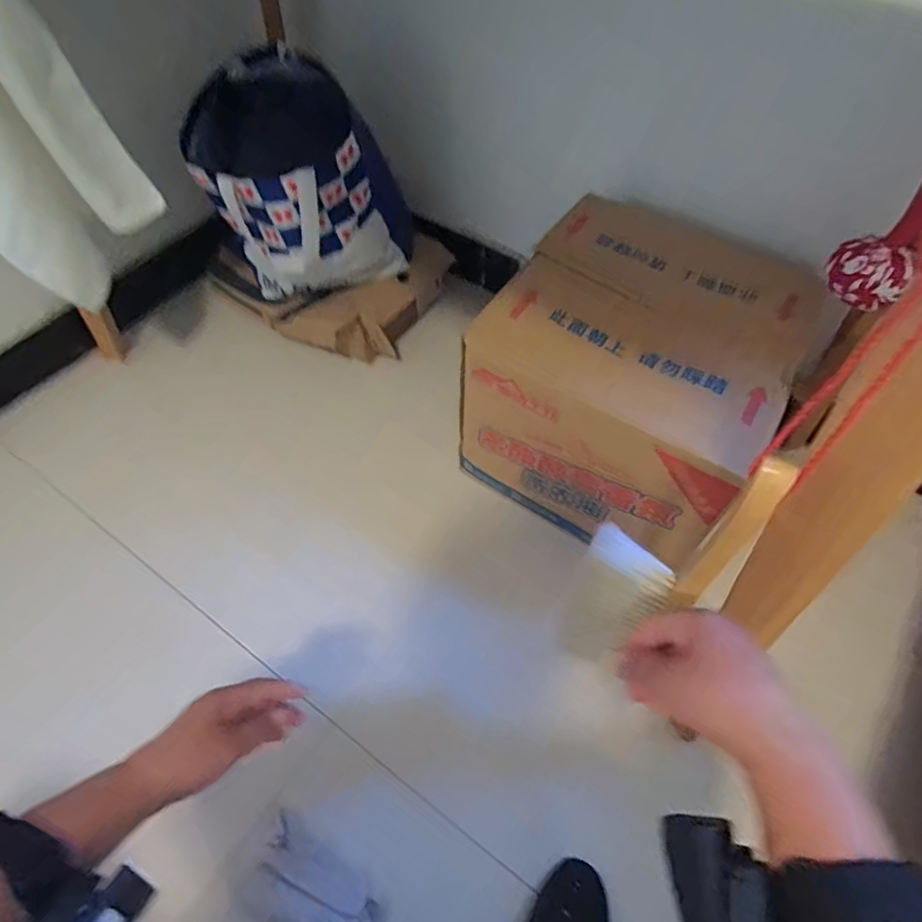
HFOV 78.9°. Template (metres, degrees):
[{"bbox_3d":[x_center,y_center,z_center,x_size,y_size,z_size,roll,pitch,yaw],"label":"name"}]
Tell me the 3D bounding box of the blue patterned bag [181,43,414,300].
[{"bbox_3d":[-0.261,-0.460,0.889,0.288,0.322,0.309,-25,61,-17],"label":"blue patterned bag"}]

